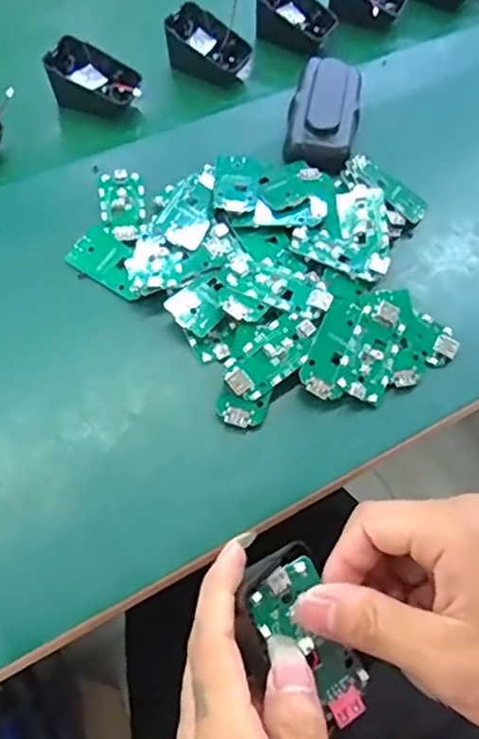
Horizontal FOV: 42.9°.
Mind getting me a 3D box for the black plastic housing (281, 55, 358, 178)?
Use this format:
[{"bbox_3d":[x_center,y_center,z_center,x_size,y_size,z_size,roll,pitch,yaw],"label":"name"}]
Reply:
[{"bbox_3d":[0.066,-0.201,0.470,0.051,0.022,0.105,13,60,6],"label":"black plastic housing"}]

